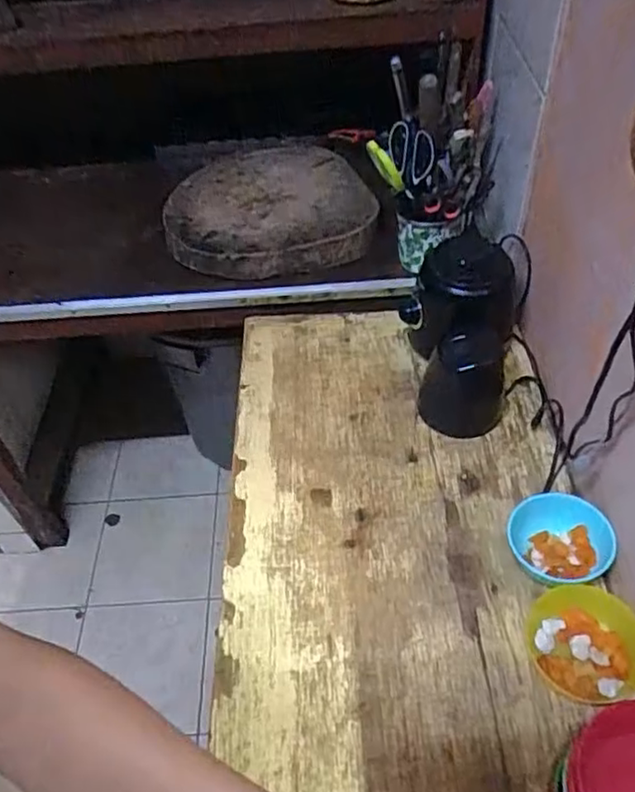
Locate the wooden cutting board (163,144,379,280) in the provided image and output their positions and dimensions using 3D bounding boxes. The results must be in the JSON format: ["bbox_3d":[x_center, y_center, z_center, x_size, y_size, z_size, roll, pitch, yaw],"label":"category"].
[{"bbox_3d":[-0.103,-0.373,1.212,0.365,0.072,0.407,-12,49,-8],"label":"wooden cutting board"}]

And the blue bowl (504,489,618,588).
[{"bbox_3d":[0.282,0.171,0.750,0.110,0.053,0.105,-3,48,3],"label":"blue bowl"}]

